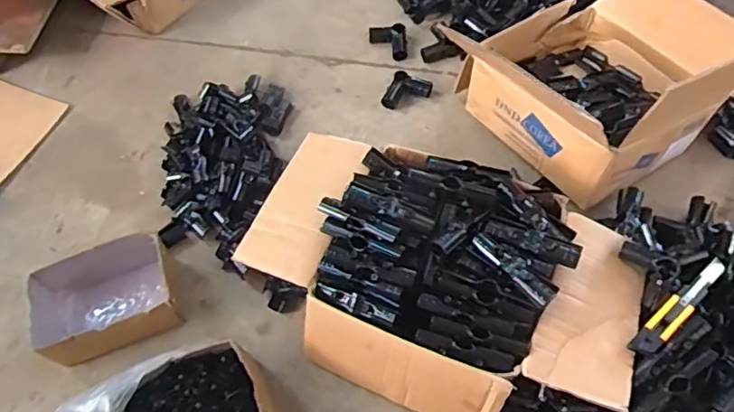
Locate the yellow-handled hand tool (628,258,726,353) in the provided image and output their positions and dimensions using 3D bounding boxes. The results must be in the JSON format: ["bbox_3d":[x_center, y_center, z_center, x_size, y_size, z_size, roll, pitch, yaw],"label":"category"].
[{"bbox_3d":[0.428,0.136,0.762,0.189,0.013,0.033,-39,65,-17],"label":"yellow-handled hand tool"}]

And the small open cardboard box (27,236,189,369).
[{"bbox_3d":[-0.427,0.156,0.900,0.232,0.091,0.157,-23,61,-9],"label":"small open cardboard box"}]

